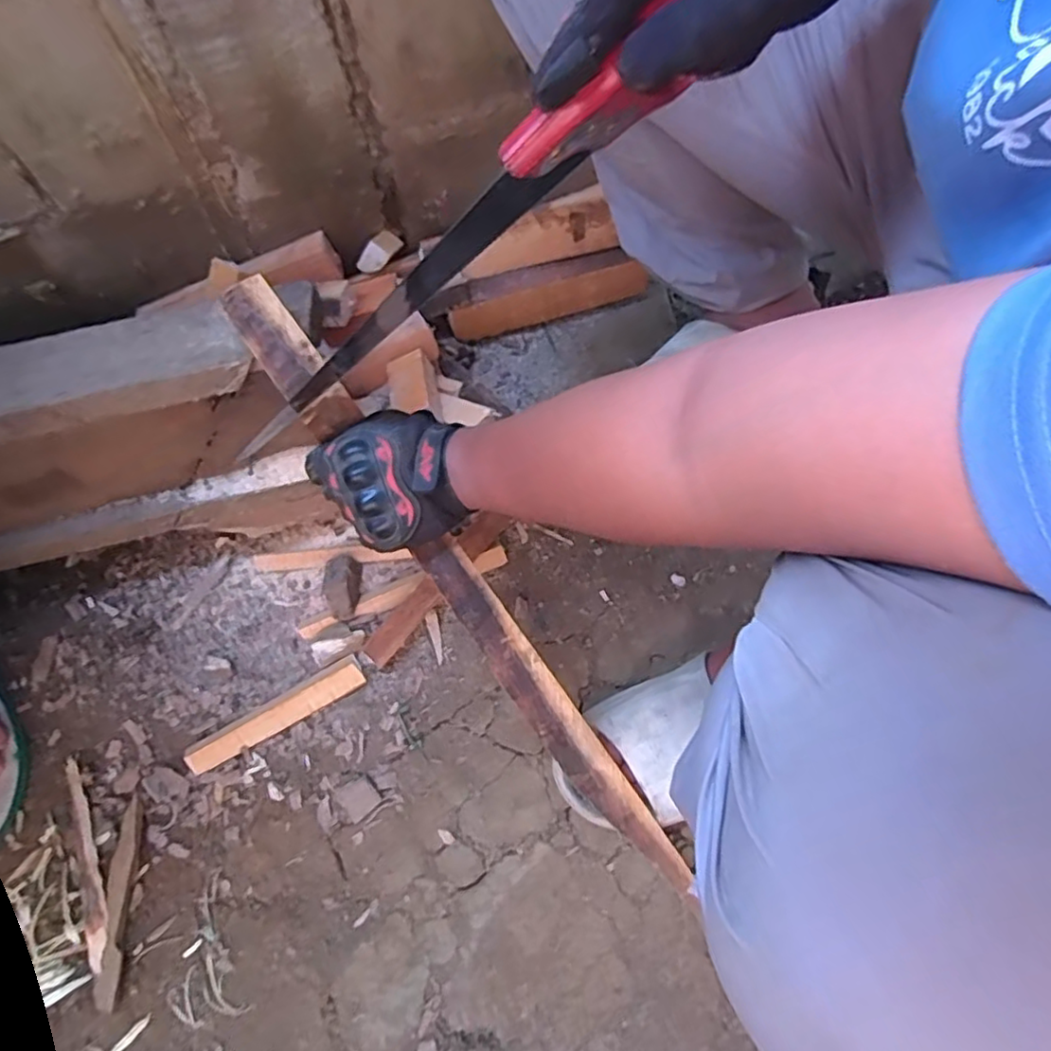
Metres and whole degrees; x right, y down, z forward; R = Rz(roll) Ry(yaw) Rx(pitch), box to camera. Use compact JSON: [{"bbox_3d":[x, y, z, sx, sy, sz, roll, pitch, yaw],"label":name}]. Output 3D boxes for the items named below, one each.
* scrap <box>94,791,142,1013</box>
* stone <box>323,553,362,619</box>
[{"bbox_3d":[-0.356,0.329,0.562,0.022,0.025,0.164,1,70,2],"label":"scrap"},{"bbox_3d":[-0.187,0.062,0.659,0.033,0.027,0.065,-7,69,-1],"label":"stone"}]

